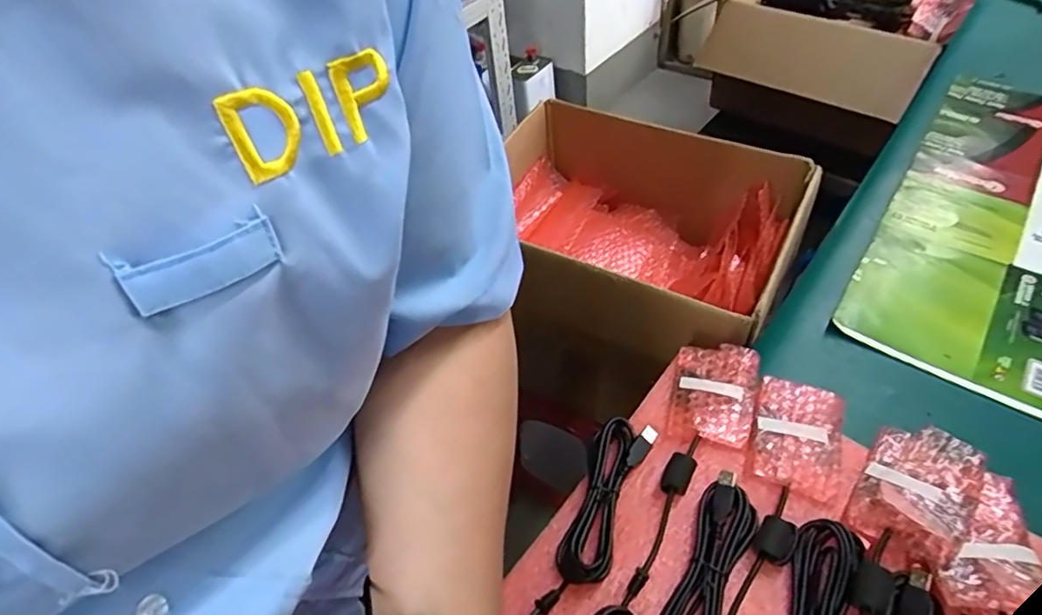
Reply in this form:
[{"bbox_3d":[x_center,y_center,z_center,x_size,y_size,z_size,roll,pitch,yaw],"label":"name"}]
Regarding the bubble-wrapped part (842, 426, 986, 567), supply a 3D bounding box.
[{"bbox_3d":[0.305,0.140,0.444,0.067,0.033,0.099,28,55,28],"label":"bubble-wrapped part"}]

